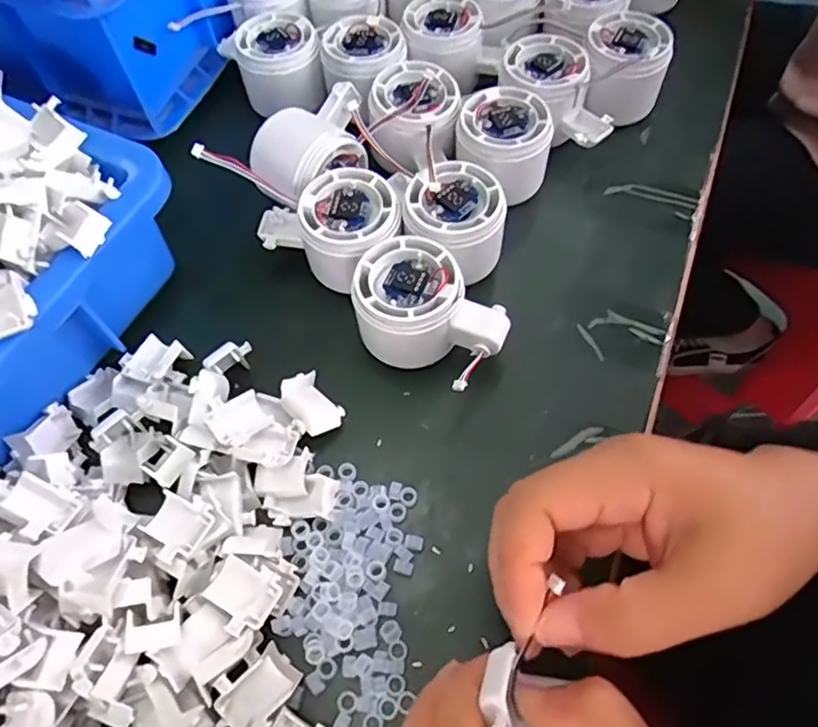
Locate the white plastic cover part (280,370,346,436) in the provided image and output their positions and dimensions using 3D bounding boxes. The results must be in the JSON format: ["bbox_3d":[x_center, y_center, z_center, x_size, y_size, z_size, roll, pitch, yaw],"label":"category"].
[{"bbox_3d":[-0.052,0.022,0.323,0.023,0.013,0.034,-40,68,-18],"label":"white plastic cover part"}]

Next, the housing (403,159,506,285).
[{"bbox_3d":[0.025,-0.080,0.352,0.057,0.047,0.056,-1,62,1],"label":"housing"}]

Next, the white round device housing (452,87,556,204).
[{"bbox_3d":[0.060,-0.135,0.386,0.056,0.049,0.060,-1,62,1],"label":"white round device housing"}]

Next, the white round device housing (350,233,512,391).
[{"bbox_3d":[0.010,-0.024,0.329,0.081,0.052,0.055,28,66,15],"label":"white round device housing"}]

